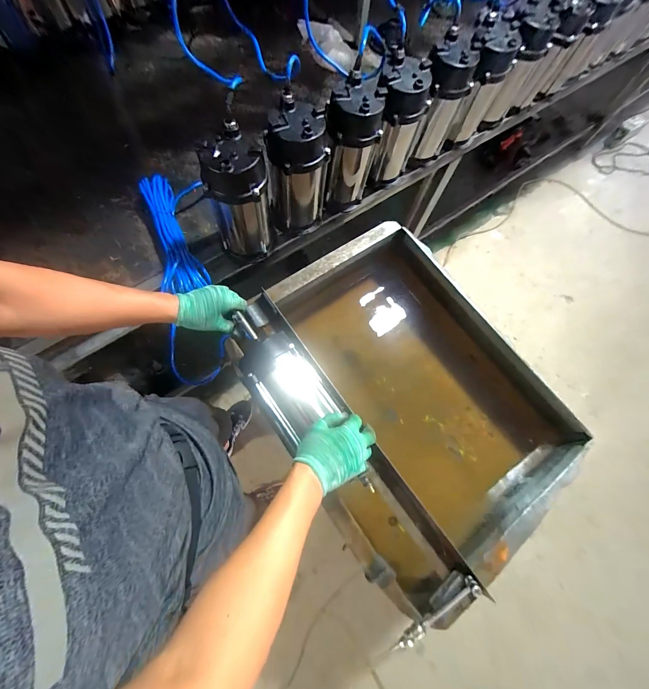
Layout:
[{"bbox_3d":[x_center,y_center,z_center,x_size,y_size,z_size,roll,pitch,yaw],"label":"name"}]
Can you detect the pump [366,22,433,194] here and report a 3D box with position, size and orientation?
[{"bbox_3d":[0.175,-0.551,0.757,0.120,0.254,0.122,-5,72,-6],"label":"pump"}]

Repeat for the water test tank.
[{"bbox_3d":[0.187,0.126,0.790,0.594,0.248,0.774,-34,77,-14],"label":"water test tank"}]

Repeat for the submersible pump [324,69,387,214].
[{"bbox_3d":[0.063,-0.458,0.718,0.115,0.256,0.120,10,71,-1],"label":"submersible pump"}]

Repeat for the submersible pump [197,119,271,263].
[{"bbox_3d":[-0.179,-0.295,0.639,0.135,0.250,0.108,-24,75,-12],"label":"submersible pump"}]

